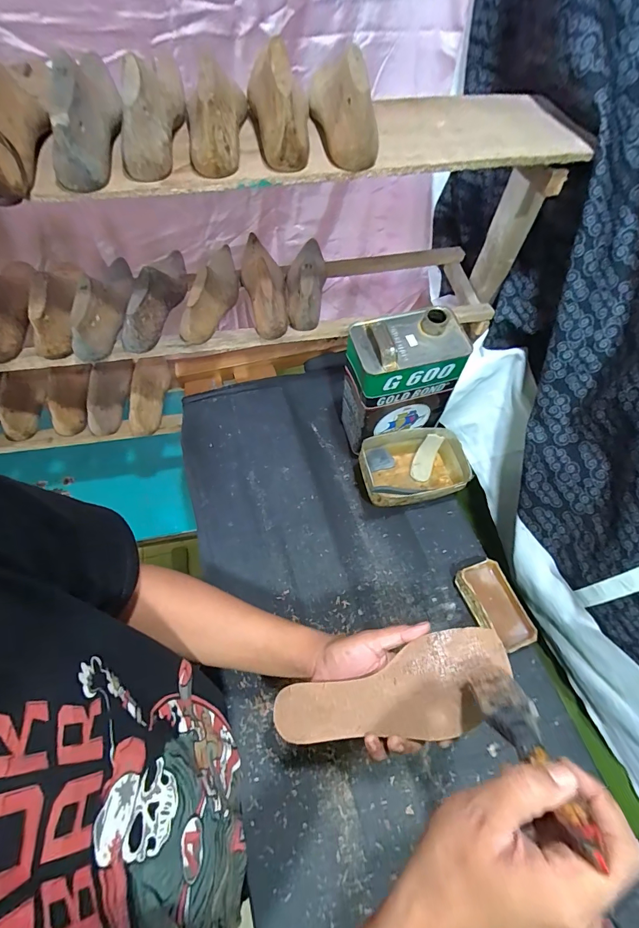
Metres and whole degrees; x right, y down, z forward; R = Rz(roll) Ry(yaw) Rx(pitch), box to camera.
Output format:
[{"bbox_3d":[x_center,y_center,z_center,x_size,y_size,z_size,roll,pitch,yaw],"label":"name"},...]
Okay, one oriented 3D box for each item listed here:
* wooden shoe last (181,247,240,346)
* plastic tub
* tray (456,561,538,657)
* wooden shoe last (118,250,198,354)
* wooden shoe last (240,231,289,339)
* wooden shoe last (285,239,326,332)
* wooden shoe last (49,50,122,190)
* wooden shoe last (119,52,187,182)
[{"bbox_3d":[-0.180,-0.313,0.664,0.060,0.070,0.243,7,59,1],"label":"wooden shoe last"},{"bbox_3d":[0.169,0.009,0.694,0.193,0.072,0.127,-10,61,-9],"label":"plastic tub"},{"bbox_3d":[0.268,0.219,0.596,0.072,0.036,0.125,-19,62,-14],"label":"tray"},{"bbox_3d":[-0.268,-0.288,0.638,0.056,0.070,0.232,5,59,-1],"label":"wooden shoe last"},{"bbox_3d":[-0.101,-0.332,0.678,0.075,0.072,0.251,-5,60,-7],"label":"wooden shoe last"},{"bbox_3d":[-0.026,-0.342,0.687,0.071,0.069,0.221,3,59,-1],"label":"wooden shoe last"},{"bbox_3d":[-0.263,-0.393,0.439,0.056,0.076,0.169,-3,60,-5],"label":"wooden shoe last"},{"bbox_3d":[-0.195,-0.410,0.444,0.053,0.074,0.167,0,60,-4],"label":"wooden shoe last"}]

